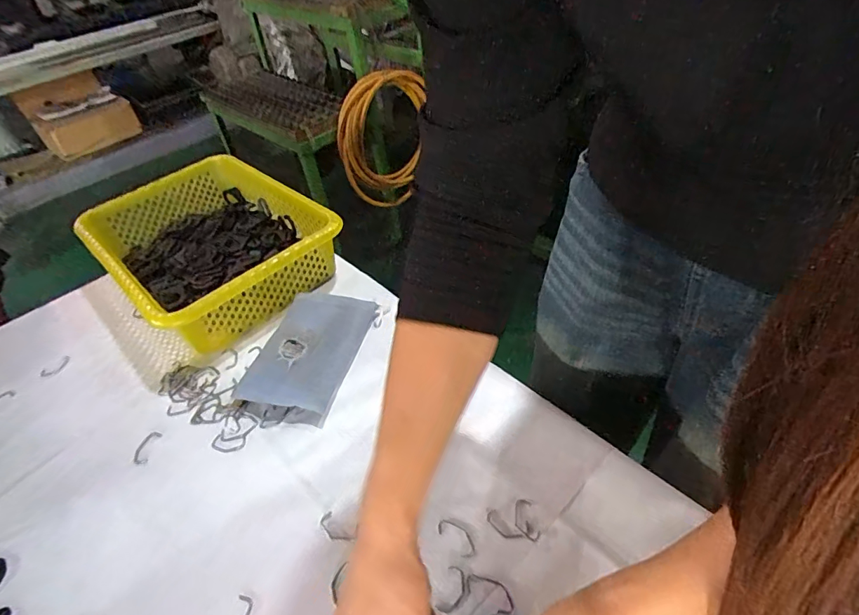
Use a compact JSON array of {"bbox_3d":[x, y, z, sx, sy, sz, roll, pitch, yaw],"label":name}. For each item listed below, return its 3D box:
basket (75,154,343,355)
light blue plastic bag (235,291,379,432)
[{"bbox_3d":[-0.311,-0.090,0.671,0.335,0.090,0.248,32,56,34],"label":"basket"},{"bbox_3d":[-0.141,0.049,0.542,0.109,0.036,0.180,7,45,14],"label":"light blue plastic bag"}]

